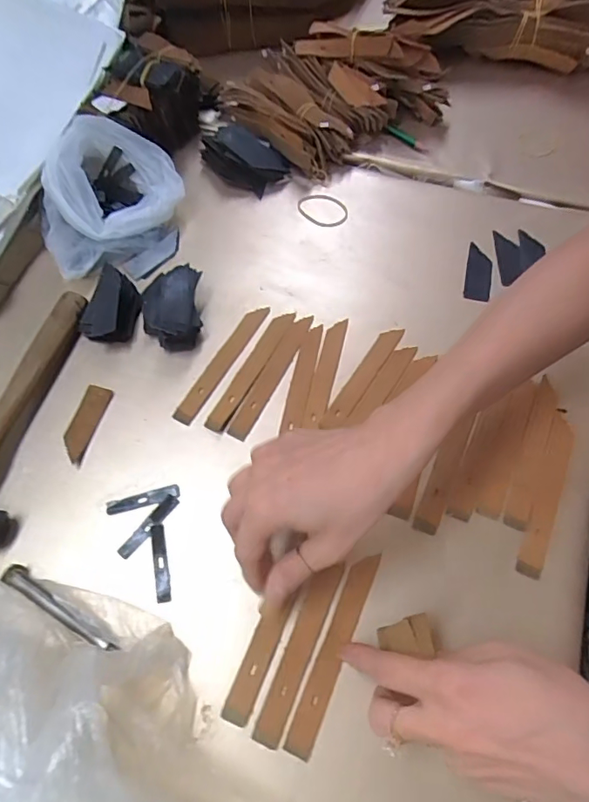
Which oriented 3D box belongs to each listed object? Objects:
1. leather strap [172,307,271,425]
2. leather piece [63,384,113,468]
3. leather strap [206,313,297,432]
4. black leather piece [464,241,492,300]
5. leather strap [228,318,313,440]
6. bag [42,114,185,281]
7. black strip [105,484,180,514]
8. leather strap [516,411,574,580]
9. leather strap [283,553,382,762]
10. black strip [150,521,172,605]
[{"bbox_3d":[-0.060,-0.034,0.432,0.020,0.004,0.125,27,68,12],"label":"leather strap"},{"bbox_3d":[-0.168,0.018,0.407,0.022,0.004,0.065,15,64,5],"label":"leather piece"},{"bbox_3d":[-0.036,-0.029,0.426,0.016,0.004,0.124,25,66,14],"label":"leather strap"},{"bbox_3d":[0.170,-0.119,0.467,0.022,0.004,0.065,12,63,8],"label":"black leather piece"},{"bbox_3d":[-0.018,-0.022,0.426,0.018,0.004,0.126,27,67,8],"label":"leather strap"},{"bbox_3d":[-0.171,-0.186,0.471,0.116,0.069,0.141,4,62,4],"label":"bag"},{"bbox_3d":[-0.112,0.072,0.375,0.053,0.004,0.010,-13,61,-7],"label":"black strip"},{"bbox_3d":[0.184,0.066,0.369,0.018,0.004,0.126,21,65,12],"label":"leather strap"},{"bbox_3d":[0.027,0.158,0.328,0.017,0.004,0.126,22,64,12],"label":"leather strap"},{"bbox_3d":[-0.094,0.112,0.355,0.010,0.004,0.053,-13,61,-7],"label":"black strip"}]

